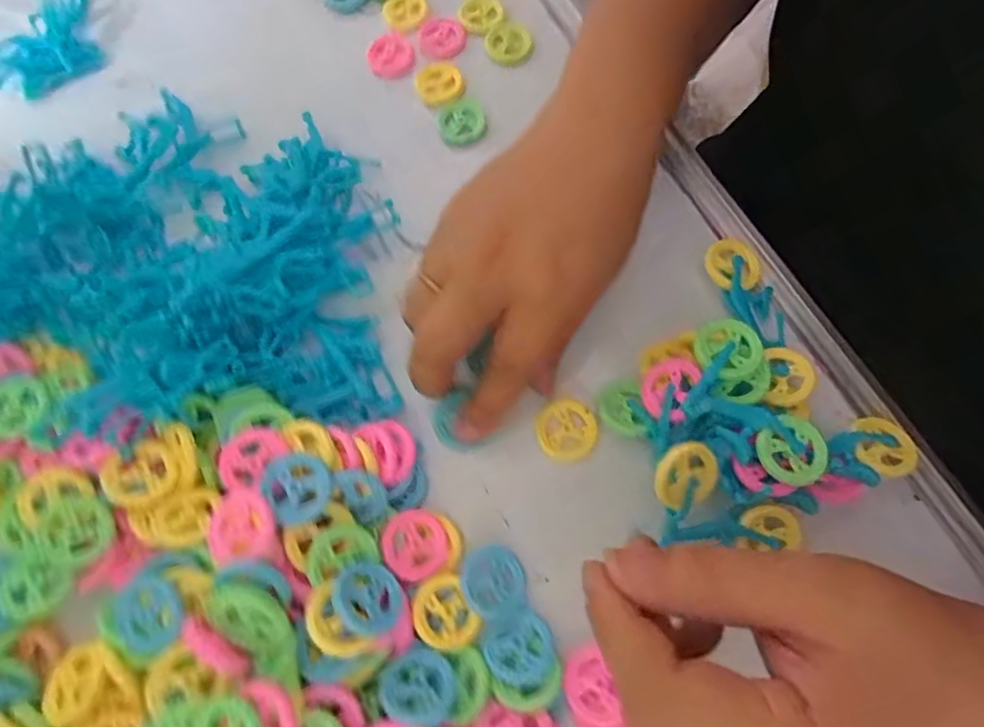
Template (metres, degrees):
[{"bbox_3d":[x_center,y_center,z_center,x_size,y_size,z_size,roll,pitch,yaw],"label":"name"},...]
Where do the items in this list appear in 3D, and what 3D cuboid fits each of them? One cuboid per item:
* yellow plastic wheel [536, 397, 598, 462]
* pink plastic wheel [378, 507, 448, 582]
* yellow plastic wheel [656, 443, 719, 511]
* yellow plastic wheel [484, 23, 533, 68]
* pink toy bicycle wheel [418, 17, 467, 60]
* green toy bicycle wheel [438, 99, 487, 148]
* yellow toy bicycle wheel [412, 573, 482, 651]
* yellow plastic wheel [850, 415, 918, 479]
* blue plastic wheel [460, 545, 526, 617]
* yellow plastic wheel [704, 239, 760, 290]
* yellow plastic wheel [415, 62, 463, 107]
[{"bbox_3d":[0.036,0.032,0.287,0.029,0.006,0.029,-1,70,2],"label":"yellow plastic wheel"},{"bbox_3d":[-0.034,0.081,0.263,0.028,0.009,0.030,-1,70,2],"label":"pink plastic wheel"},{"bbox_3d":[0.083,0.048,0.250,0.028,0.004,0.030,-4,110,-12],"label":"yellow plastic wheel"},{"bbox_3d":[0.010,-0.200,0.366,0.028,0.004,0.030,-1,70,2],"label":"yellow plastic wheel"},{"bbox_3d":[-0.032,-0.207,0.371,0.030,0.004,0.031,-1,70,2],"label":"pink toy bicycle wheel"},{"bbox_3d":[-0.018,-0.145,0.352,0.028,0.004,0.029,-19,70,-4],"label":"green toy bicycle wheel"},{"bbox_3d":[-0.021,0.107,0.252,0.024,0.006,0.029,-31,72,-9],"label":"yellow toy bicycle wheel"},{"bbox_3d":[0.182,0.038,0.272,0.027,0.009,0.030,-1,70,2],"label":"yellow plastic wheel"},{"bbox_3d":[0.001,0.097,0.261,0.028,0.004,0.029,5,55,-7],"label":"blue plastic wheel"},{"bbox_3d":[0.126,-0.052,0.308,0.025,0.004,0.028,-10,70,-1],"label":"yellow plastic wheel"},{"bbox_3d":[-0.032,-0.172,0.362,0.028,0.006,0.029,-1,70,2],"label":"yellow plastic wheel"}]

